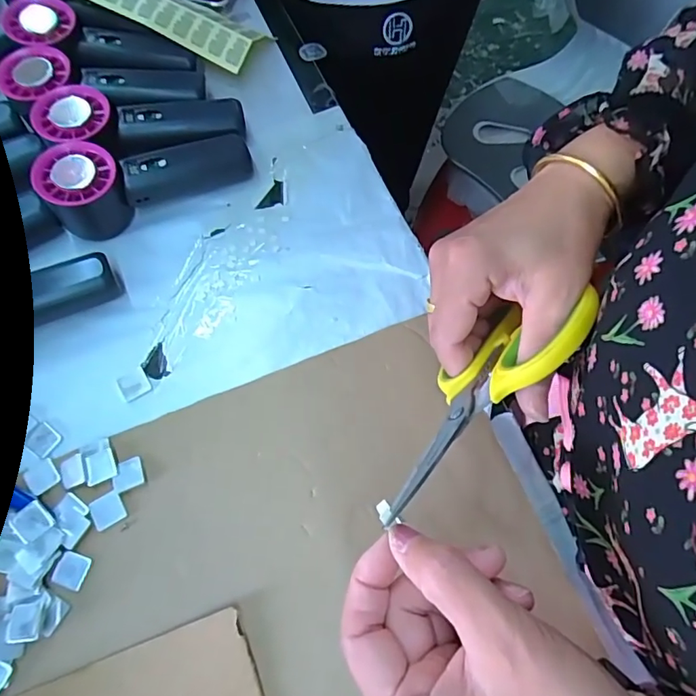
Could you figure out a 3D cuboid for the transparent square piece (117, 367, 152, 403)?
[{"bbox_3d":[-0.156,0.026,0.363,0.021,0.004,0.022,-30,73,-10],"label":"transparent square piece"}]

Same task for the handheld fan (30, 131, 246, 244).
[{"bbox_3d":[-0.156,-0.140,0.395,0.154,0.055,0.052,-25,73,-6],"label":"handheld fan"}]

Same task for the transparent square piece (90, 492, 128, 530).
[{"bbox_3d":[-0.159,0.107,0.328,0.020,0.004,0.021,-29,73,-10],"label":"transparent square piece"}]

